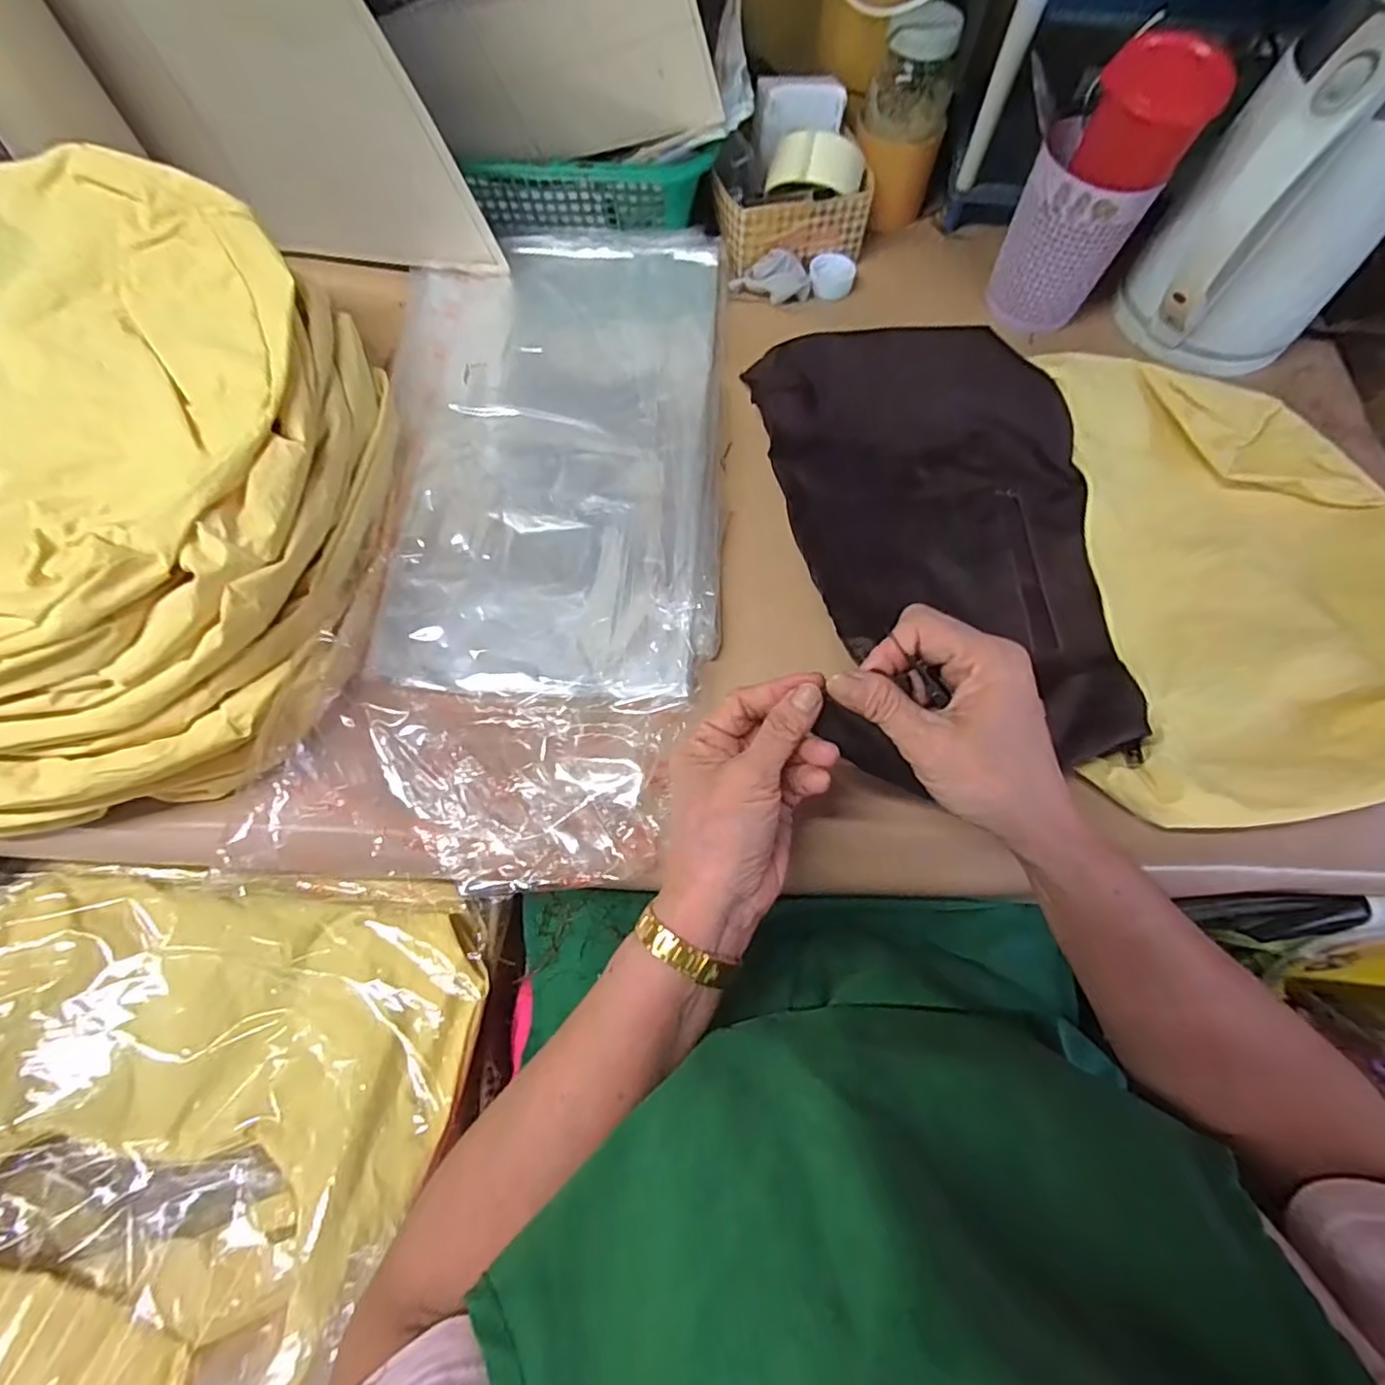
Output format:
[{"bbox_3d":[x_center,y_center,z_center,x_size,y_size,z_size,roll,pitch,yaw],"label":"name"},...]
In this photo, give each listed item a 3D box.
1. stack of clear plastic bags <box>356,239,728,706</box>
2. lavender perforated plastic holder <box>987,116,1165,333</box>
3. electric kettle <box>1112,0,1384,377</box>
[{"bbox_3d":[-0.109,-0.210,0.499,0.258,0.019,0.448,0,69,0],"label":"stack of clear plastic bags"},{"bbox_3d":[0.306,-0.376,0.516,0.091,0.117,0.084,25,71,9],"label":"lavender perforated plastic holder"},{"bbox_3d":[0.429,-0.347,0.453,0.138,0.205,0.159,40,73,14],"label":"electric kettle"}]

